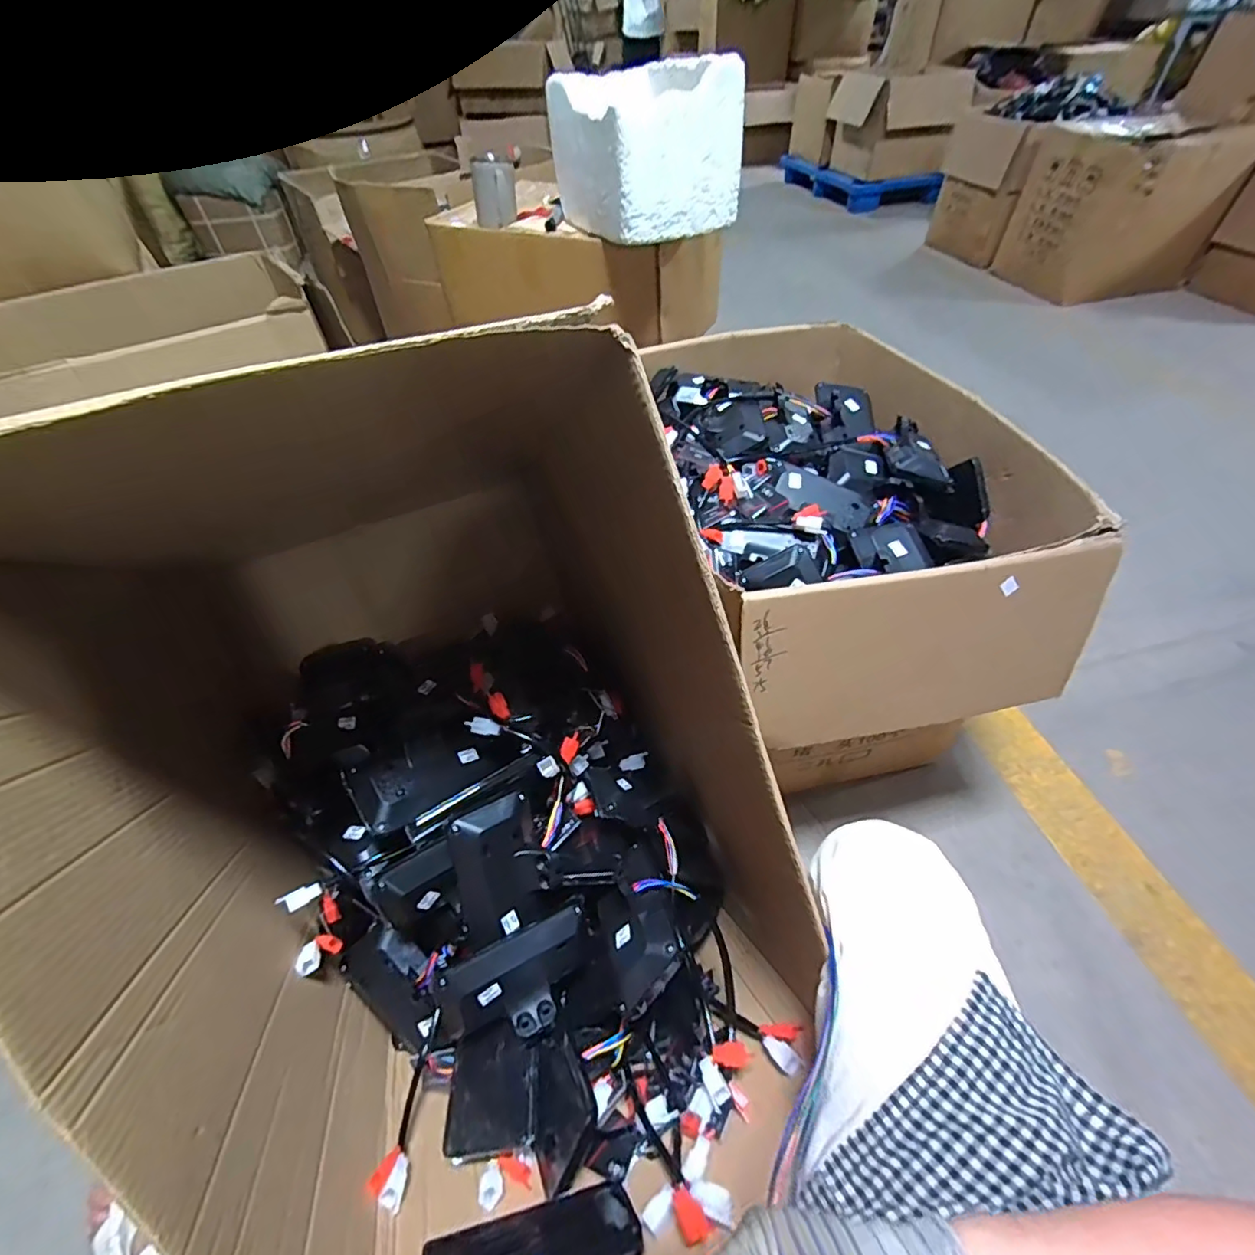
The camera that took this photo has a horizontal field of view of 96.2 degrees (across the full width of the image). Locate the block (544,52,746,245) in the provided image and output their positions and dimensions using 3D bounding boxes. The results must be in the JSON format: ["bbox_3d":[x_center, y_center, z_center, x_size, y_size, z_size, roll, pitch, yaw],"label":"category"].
[{"bbox_3d":[0.022,-0.847,1.002,0.223,0.195,0.324,-19,49,-14],"label":"block"}]

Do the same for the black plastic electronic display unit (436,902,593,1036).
[{"bbox_3d":[-0.110,0.355,0.576,0.150,0.042,0.090,-14,91,-29],"label":"black plastic electronic display unit"}]

